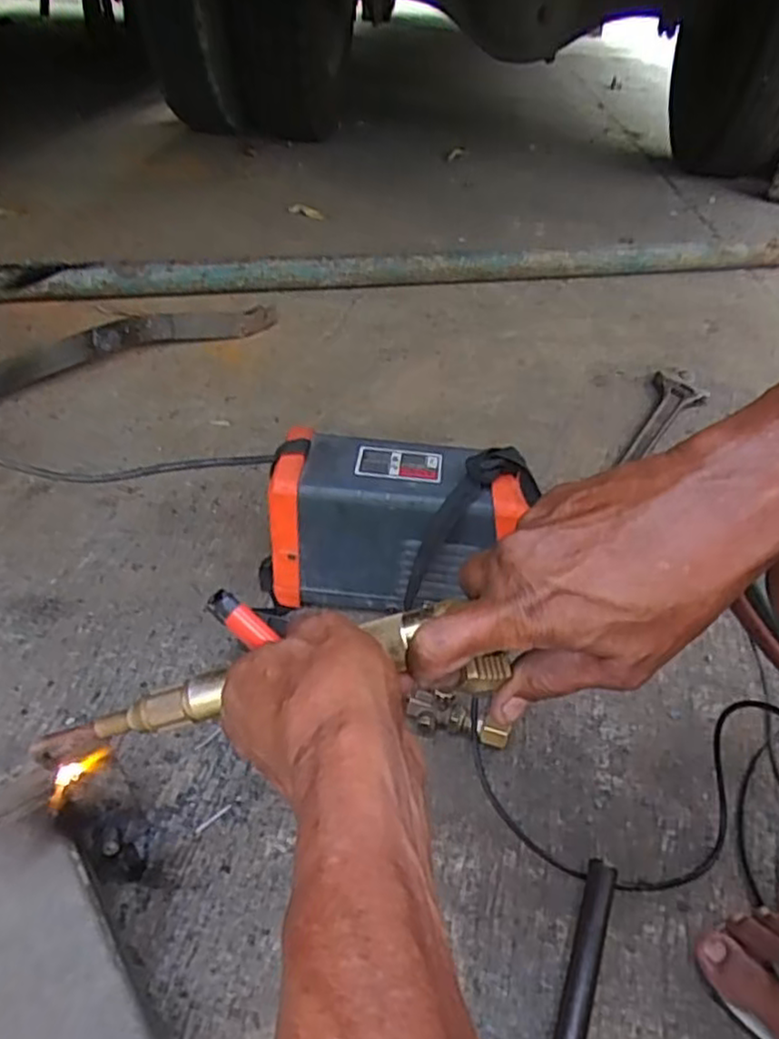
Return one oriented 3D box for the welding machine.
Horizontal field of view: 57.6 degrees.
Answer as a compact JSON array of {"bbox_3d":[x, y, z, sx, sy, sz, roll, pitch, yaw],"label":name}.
[{"bbox_3d":[0.005,0.012,0.714,0.242,0.193,0.110,6,39,-1],"label":"welding machine"}]

